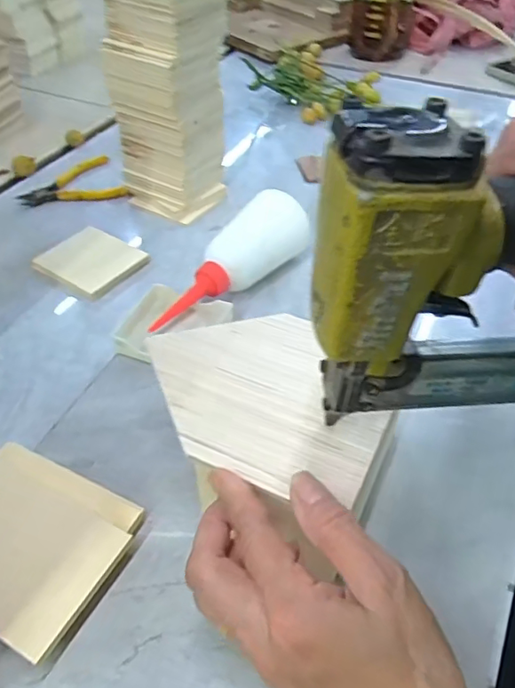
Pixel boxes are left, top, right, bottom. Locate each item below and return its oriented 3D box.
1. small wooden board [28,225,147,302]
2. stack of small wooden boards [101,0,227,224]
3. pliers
[{"bbox_3d":[-0.160,-0.082,0.524,0.082,0.012,0.080,26,51,23],"label":"small wooden board"},{"bbox_3d":[-0.086,-0.244,0.540,0.091,0.210,0.094,29,52,25],"label":"stack of small wooden boards"},{"bbox_3d":[-0.214,-0.182,0.621,0.112,0.008,0.098,-18,48,-17],"label":"pliers"}]

